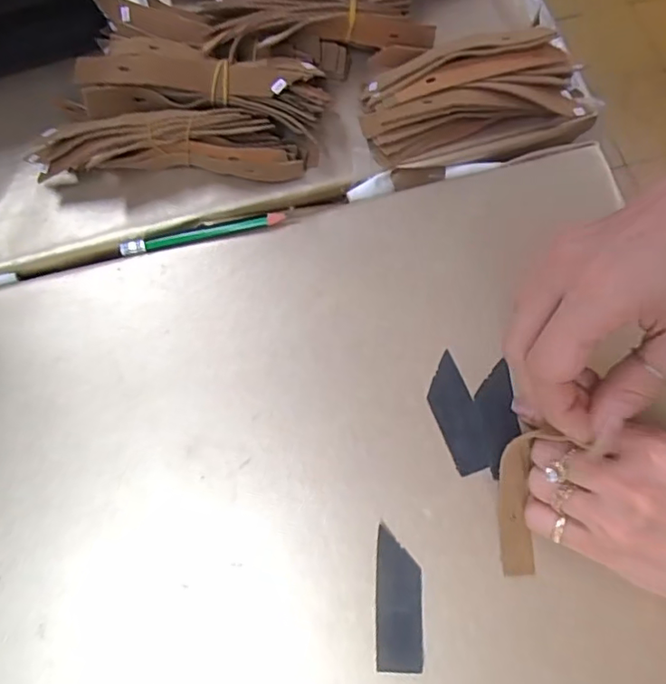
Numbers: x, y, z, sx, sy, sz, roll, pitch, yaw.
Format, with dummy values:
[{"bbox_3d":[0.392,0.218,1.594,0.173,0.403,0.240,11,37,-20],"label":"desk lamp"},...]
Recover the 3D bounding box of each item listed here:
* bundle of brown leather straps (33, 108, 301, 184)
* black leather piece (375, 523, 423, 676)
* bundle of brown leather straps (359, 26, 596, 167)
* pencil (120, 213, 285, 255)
[{"bbox_3d":[-0.092,-0.112,0.327,0.147,0.041,0.028,-3,73,-3],"label":"bundle of brown leather straps"},{"bbox_3d":[0.033,0.128,0.281,0.023,0.004,0.063,2,68,3],"label":"black leather piece"},{"bbox_3d":[0.086,-0.151,0.350,0.134,0.028,0.067,-12,74,-5],"label":"bundle of brown leather straps"},{"bbox_3d":[-0.078,-0.066,0.335,0.096,0.006,0.011,-12,74,-5],"label":"pencil"}]

